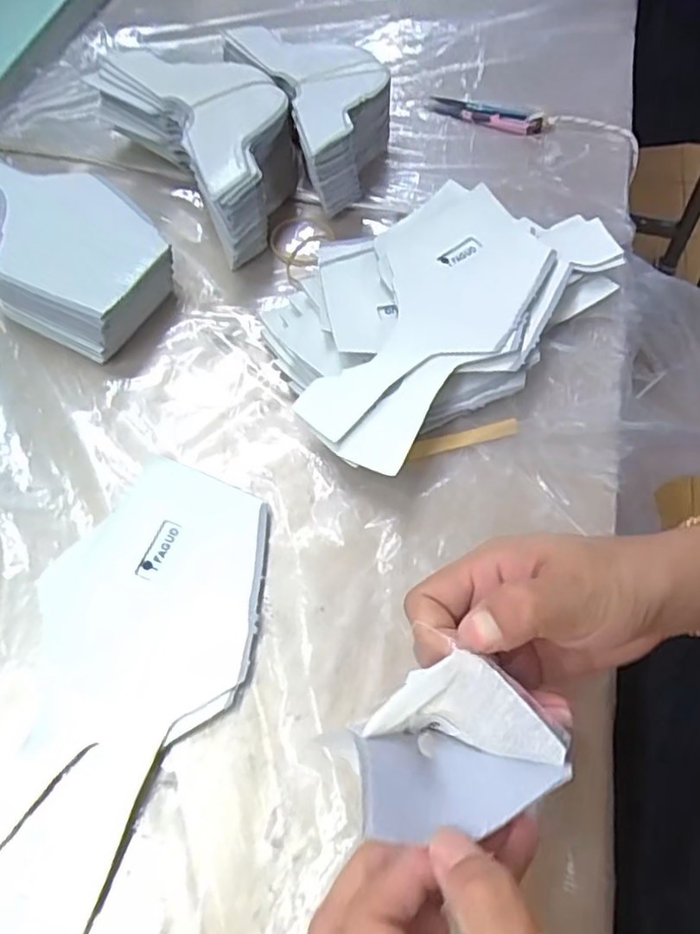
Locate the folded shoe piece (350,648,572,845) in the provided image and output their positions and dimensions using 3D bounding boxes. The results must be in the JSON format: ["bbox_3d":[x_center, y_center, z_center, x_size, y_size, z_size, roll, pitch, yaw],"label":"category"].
[{"bbox_3d":[0.035,0.103,0.223,0.066,0.031,0.053,-28,65,-14],"label":"folded shoe piece"}]

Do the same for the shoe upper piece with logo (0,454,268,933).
[{"bbox_3d":[-0.119,0.102,0.318,0.114,0.006,0.221,20,64,11],"label":"shoe upper piece with logo"}]

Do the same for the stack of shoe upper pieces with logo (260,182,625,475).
[{"bbox_3d":[0.059,-0.113,0.418,0.260,0.034,0.156,-41,69,-19],"label":"stack of shoe upper pieces with logo"}]

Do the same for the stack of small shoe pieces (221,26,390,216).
[{"bbox_3d":[-0.020,-0.282,0.491,0.100,0.063,0.169,-21,63,-10],"label":"stack of small shoe pieces"}]

